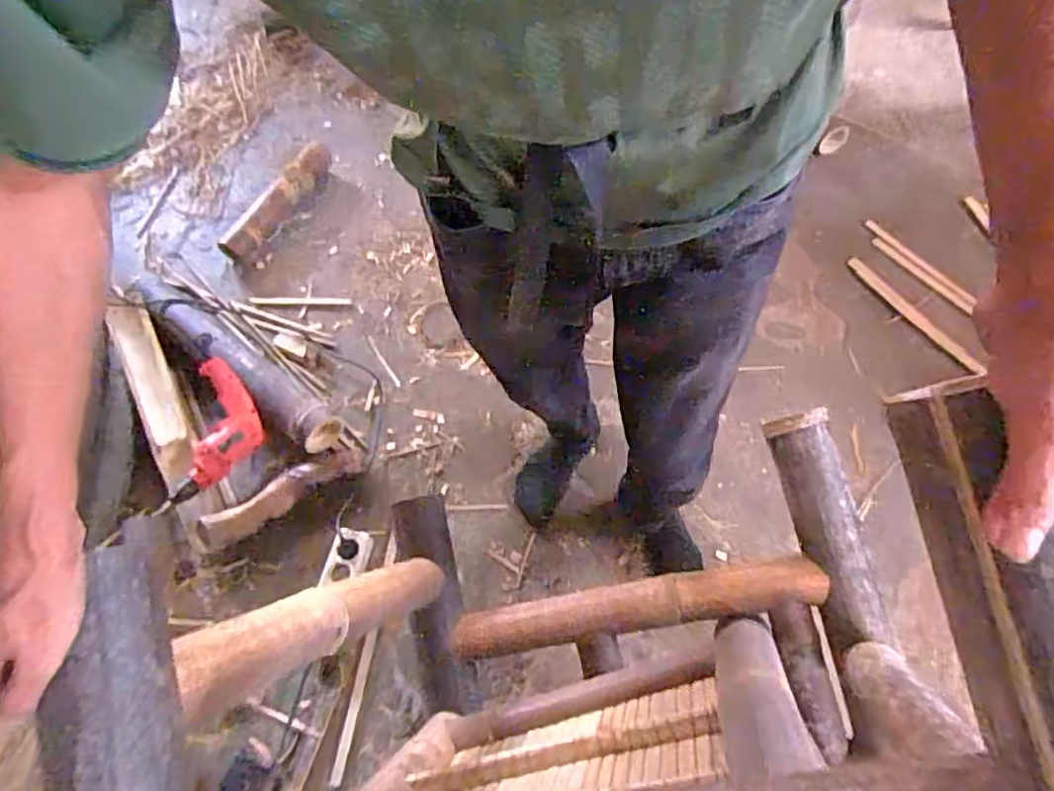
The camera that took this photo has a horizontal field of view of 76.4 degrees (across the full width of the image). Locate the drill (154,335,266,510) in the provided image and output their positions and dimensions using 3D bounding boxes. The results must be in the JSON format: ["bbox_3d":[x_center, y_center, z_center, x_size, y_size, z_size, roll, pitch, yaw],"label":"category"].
[{"bbox_3d":[-0.561,0.052,1.219,0.130,0.087,0.311,3,80,6],"label":"drill"}]

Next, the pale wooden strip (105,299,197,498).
[{"bbox_3d":[-0.690,-0.002,1.245,0.068,0.037,0.384,-24,74,-9],"label":"pale wooden strip"}]

